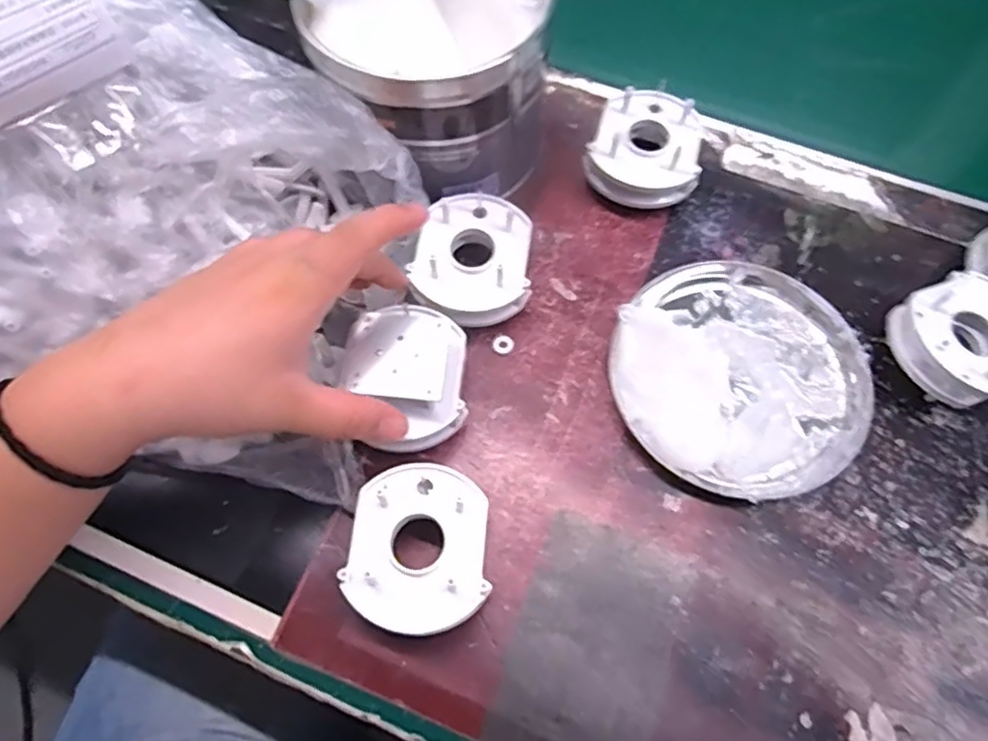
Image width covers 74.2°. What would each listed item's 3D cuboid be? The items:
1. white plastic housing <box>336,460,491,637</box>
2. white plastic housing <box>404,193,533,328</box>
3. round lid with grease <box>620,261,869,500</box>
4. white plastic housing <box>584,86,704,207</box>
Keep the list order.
[{"bbox_3d":[-0.034,0.080,0.297,0.060,0.028,0.071,-2,68,-1],"label":"white plastic housing"},{"bbox_3d":[-0.012,-0.058,0.354,0.061,0.034,0.070,0,68,0],"label":"white plastic housing"},{"bbox_3d":[0.127,0.000,0.335,0.126,0.023,0.125,0,68,0],"label":"round lid with grease"},{"bbox_3d":[0.088,-0.128,0.383,0.062,0.035,0.064,10,68,4],"label":"white plastic housing"}]

